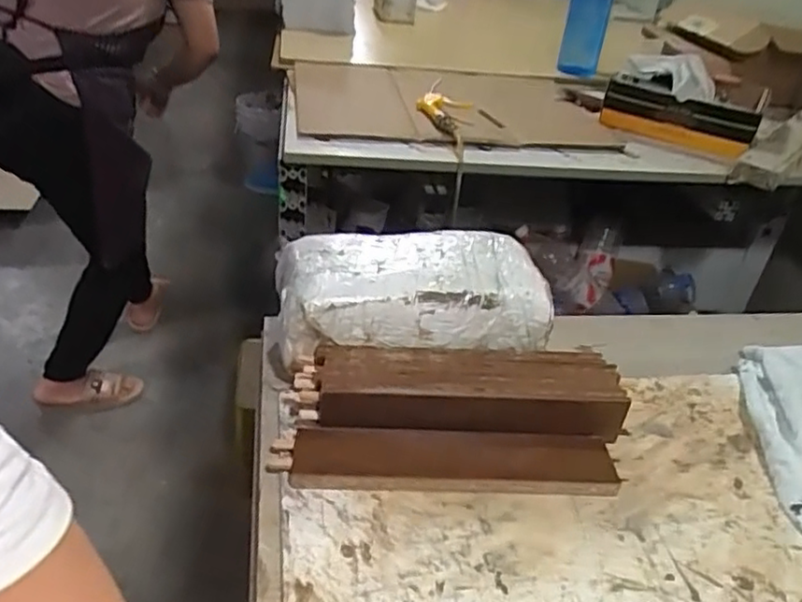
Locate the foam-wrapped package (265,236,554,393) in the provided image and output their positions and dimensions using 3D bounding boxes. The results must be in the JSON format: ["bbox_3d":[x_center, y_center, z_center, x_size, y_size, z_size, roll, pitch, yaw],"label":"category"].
[{"bbox_3d":[0.008,-0.001,0.615,0.244,0.084,0.117,-1,35,-12],"label":"foam-wrapped package"}]

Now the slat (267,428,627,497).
[{"bbox_3d":[0.037,0.127,0.514,0.264,0.017,0.052,4,34,-6],"label":"slat"}]

